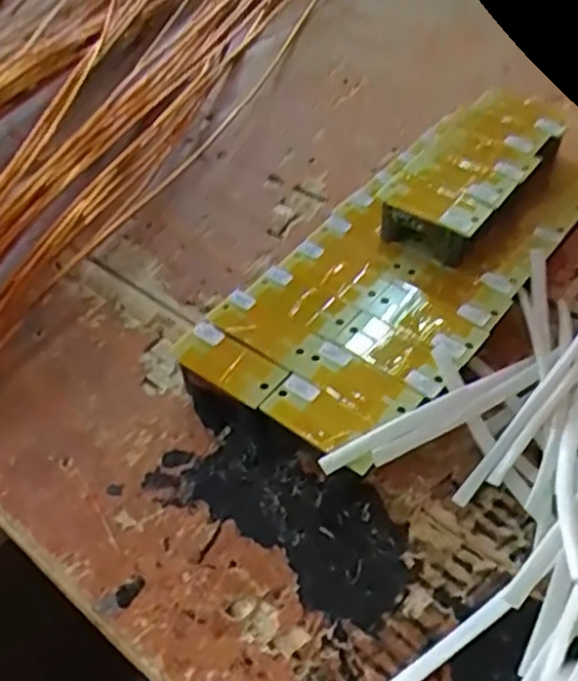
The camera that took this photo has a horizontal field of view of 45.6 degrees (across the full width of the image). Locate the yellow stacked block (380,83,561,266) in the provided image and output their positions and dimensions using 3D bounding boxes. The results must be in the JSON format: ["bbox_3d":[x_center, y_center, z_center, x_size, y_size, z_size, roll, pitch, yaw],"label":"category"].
[{"bbox_3d":[0.133,-0.119,0.491,0.072,0.041,0.163,30,56,26],"label":"yellow stacked block"}]

